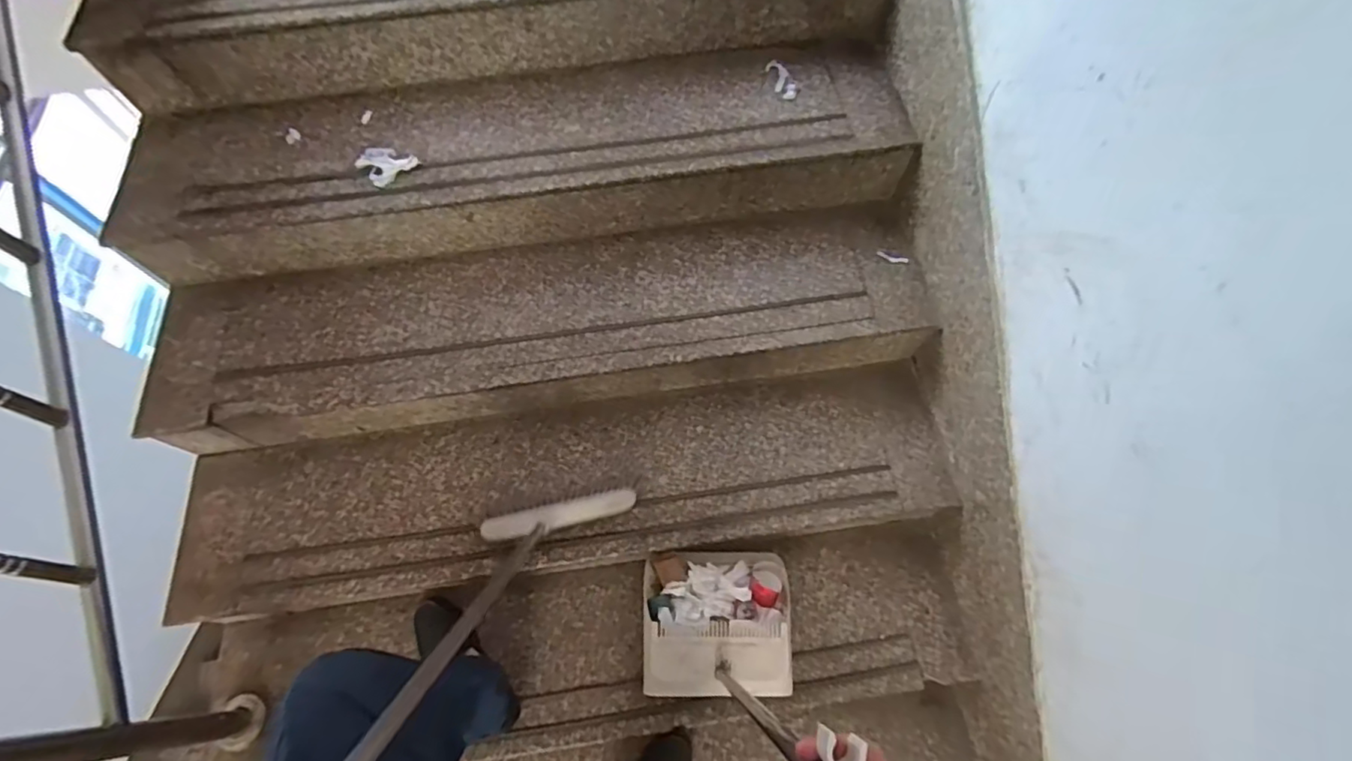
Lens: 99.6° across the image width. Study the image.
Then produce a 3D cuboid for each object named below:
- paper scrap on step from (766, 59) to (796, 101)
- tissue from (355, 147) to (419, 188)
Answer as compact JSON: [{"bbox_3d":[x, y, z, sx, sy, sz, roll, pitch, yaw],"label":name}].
[{"bbox_3d":[0.205,-0.585,1.113,0.041,0.005,0.106,-12,66,-5],"label":"paper scrap on step"},{"bbox_3d":[-0.526,-0.395,1.030,0.095,0.014,0.084,40,71,17],"label":"tissue"}]

